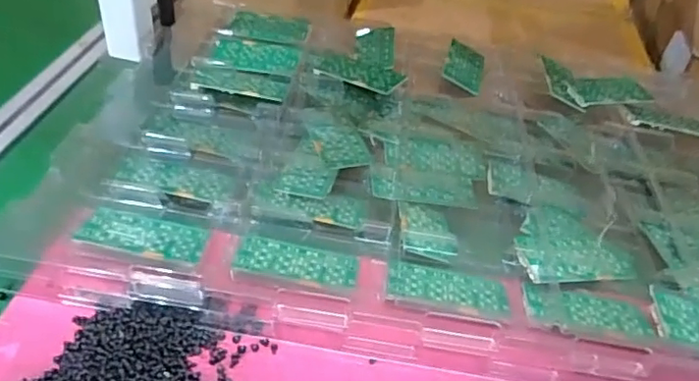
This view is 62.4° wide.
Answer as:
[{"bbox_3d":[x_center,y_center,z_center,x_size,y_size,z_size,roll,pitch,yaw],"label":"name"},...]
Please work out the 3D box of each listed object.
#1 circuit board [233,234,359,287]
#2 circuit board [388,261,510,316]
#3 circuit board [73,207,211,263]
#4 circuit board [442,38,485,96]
[{"bbox_3d":[-0.040,0.054,0.443,0.093,0.004,0.045,11,29,-4],"label":"circuit board"},{"bbox_3d":[0.075,0.073,0.443,0.093,0.005,0.051,7,28,-10],"label":"circuit board"},{"bbox_3d":[-0.156,0.034,0.441,0.092,0.004,0.041,11,34,-2],"label":"circuit board"},{"bbox_3d":[0.134,-0.146,0.672,0.048,0.007,0.088,30,43,-7],"label":"circuit board"}]

